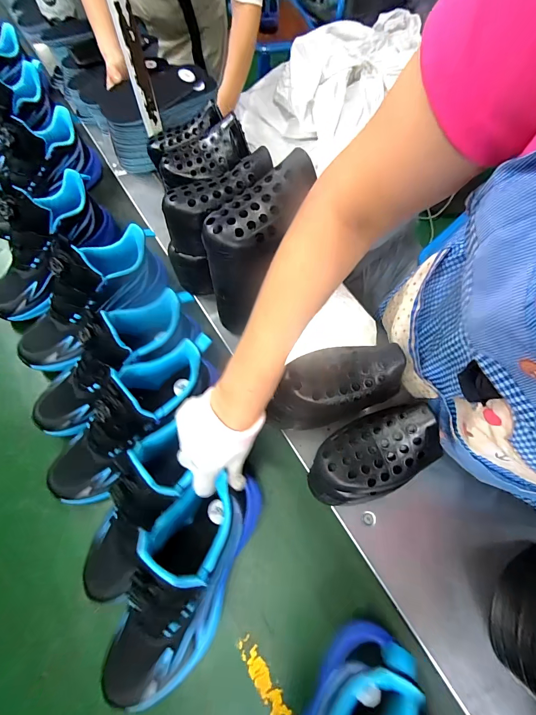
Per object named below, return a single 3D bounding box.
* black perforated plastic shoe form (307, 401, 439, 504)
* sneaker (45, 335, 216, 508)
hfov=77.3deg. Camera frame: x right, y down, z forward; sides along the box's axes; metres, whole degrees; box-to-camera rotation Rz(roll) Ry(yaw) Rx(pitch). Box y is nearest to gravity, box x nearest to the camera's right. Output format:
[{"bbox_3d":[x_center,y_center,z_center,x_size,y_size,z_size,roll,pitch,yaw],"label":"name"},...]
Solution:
[{"bbox_3d":[0.121,0.111,0.385,0.152,0.064,0.081,-27,70,-12],"label":"black perforated plastic shoe form"},{"bbox_3d":[-0.176,0.075,0.439,0.264,0.150,0.091,-40,73,-16],"label":"sneaker"}]

